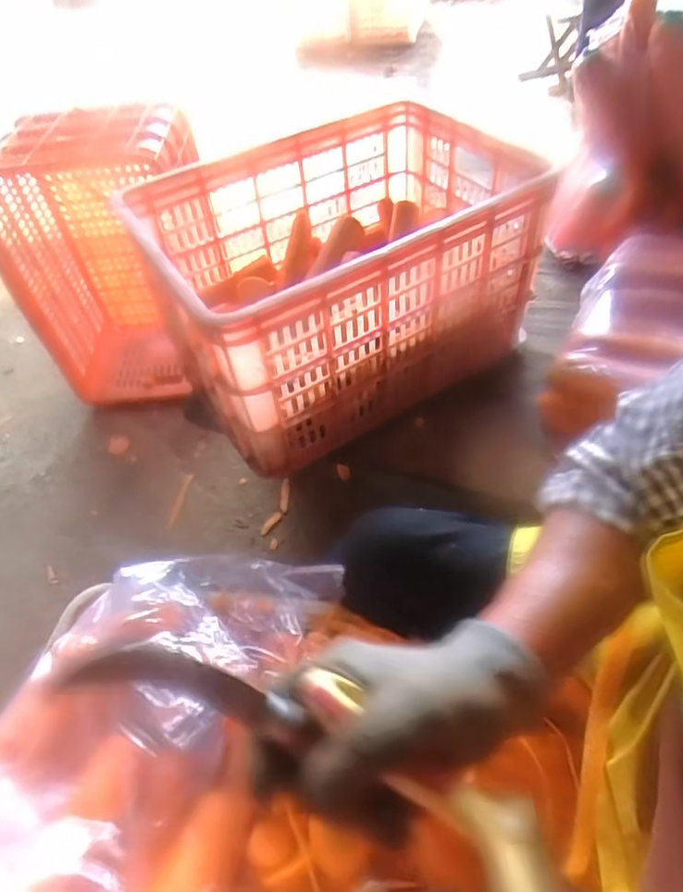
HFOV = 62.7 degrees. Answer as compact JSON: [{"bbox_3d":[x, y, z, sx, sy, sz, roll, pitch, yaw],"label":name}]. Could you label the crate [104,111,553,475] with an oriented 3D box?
[{"bbox_3d":[0.005,-0.256,0.838,0.515,0.289,0.357,-27,51,-16],"label":"crate"}]

